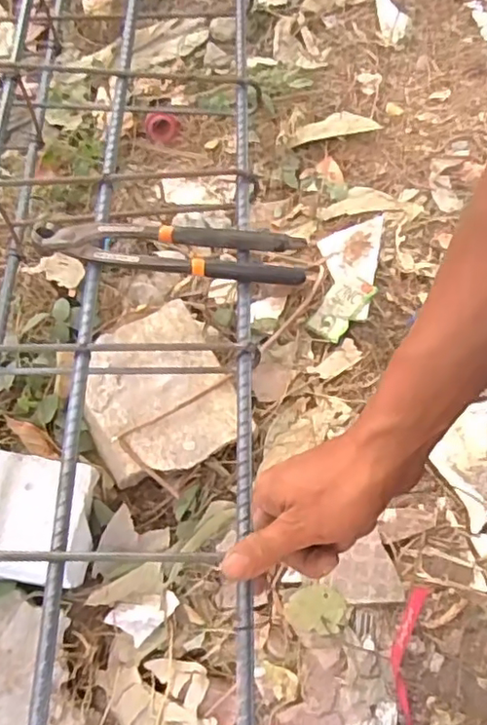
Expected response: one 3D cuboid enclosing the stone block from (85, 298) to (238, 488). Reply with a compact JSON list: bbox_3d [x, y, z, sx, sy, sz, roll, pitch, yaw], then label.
[{"bbox_3d":[-0.086,0.031,0.623,0.144,0.048,0.164,-23,66,-5],"label":"stone block"}]

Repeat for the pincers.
[{"bbox_3d":[-0.059,-0.093,0.507,0.214,0.024,0.041,2,66,6],"label":"pincers"}]

